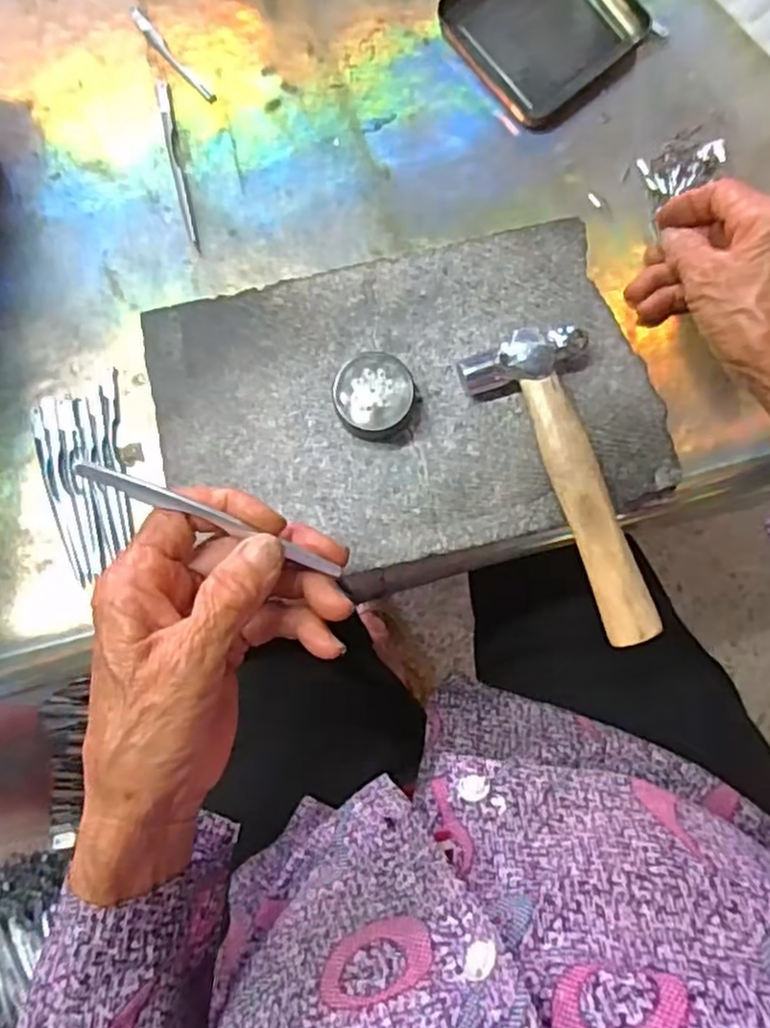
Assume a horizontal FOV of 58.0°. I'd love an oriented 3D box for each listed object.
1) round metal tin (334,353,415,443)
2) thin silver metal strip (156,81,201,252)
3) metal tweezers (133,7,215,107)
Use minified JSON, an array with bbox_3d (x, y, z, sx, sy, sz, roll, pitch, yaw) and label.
[{"bbox_3d":[-0.005,-0.056,0.332,0.036,0.023,0.036,0,83,1],"label":"round metal tin"},{"bbox_3d":[-0.124,-0.208,0.412,0.007,0.004,0.108,-12,82,-3],"label":"thin silver metal strip"},{"bbox_3d":[-0.131,-0.281,0.425,0.009,0.004,0.080,-39,84,-6],"label":"metal tweezers"}]

